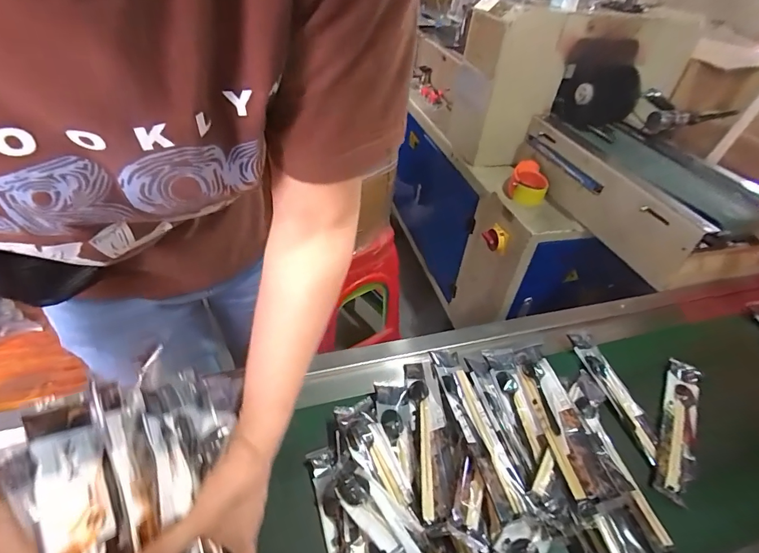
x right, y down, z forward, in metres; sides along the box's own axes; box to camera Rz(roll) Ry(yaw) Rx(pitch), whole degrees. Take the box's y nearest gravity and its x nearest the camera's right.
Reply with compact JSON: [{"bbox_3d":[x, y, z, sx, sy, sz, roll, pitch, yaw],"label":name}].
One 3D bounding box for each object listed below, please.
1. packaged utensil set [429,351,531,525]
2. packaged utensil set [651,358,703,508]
[{"bbox_3d":[0.122,0.188,0.524,0.043,0.016,0.226,-7,44,-15],"label":"packaged utensil set"},{"bbox_3d":[0.425,0.208,0.575,0.050,0.012,0.234,29,46,22],"label":"packaged utensil set"}]

